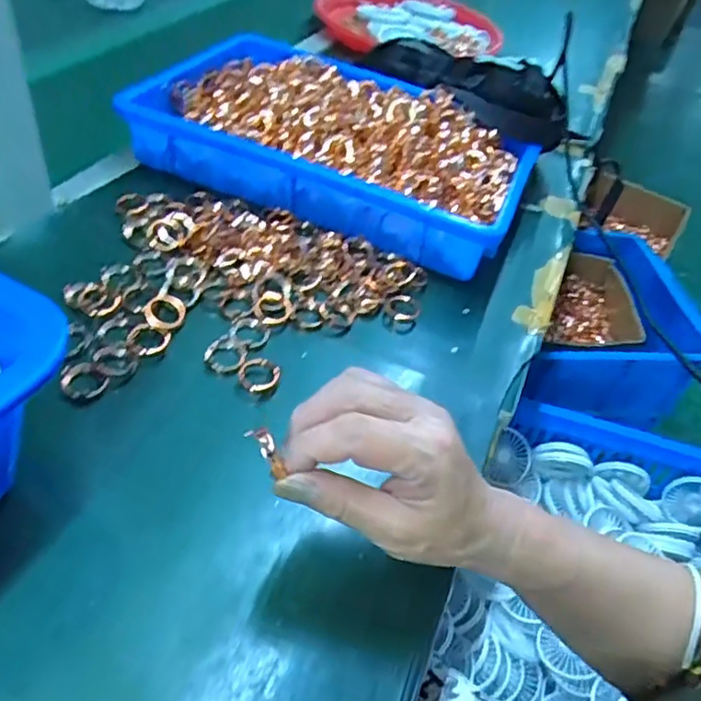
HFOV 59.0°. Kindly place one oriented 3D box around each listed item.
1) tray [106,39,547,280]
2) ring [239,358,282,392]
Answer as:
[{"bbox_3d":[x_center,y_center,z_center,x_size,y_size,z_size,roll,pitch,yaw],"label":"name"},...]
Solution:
[{"bbox_3d":[-0.009,-0.205,0.605,0.352,0.070,0.224,18,49,10],"label":"tray"},{"bbox_3d":[-0.062,0.017,0.424,0.025,0.008,0.029,24,50,15],"label":"ring"}]

